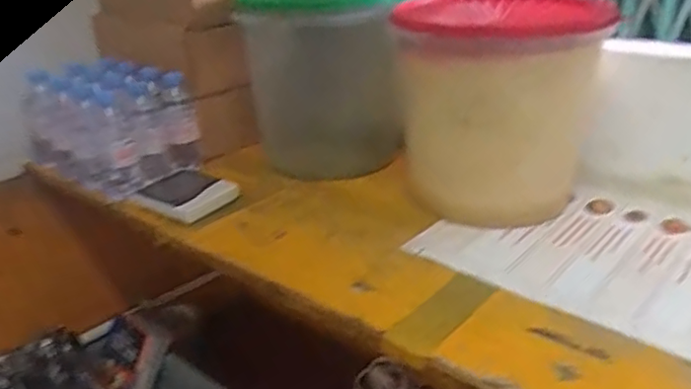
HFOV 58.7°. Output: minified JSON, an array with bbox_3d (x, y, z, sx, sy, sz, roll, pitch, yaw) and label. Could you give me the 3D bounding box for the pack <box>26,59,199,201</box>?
[{"bbox_3d":[-0.356,-0.100,0.929,0.232,0.155,0.148,14,28,31],"label":"pack"}]

